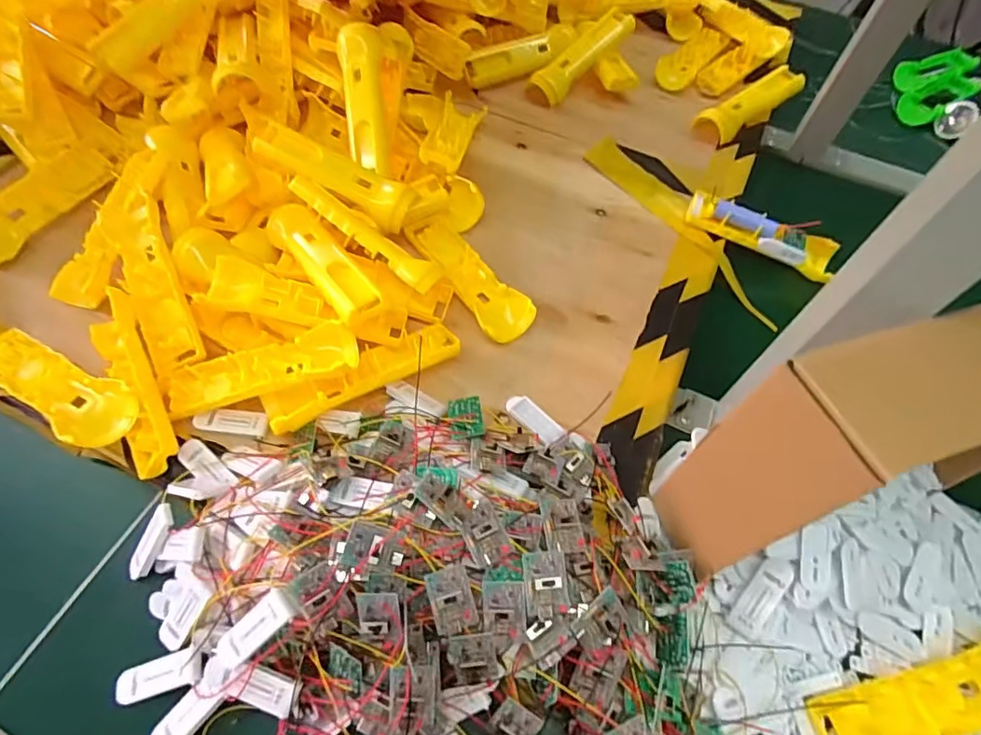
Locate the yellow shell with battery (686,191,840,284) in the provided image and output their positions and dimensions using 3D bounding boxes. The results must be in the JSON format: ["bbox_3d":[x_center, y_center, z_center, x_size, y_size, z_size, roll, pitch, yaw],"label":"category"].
[{"bbox_3d":[0.284,-0.141,0.550,0.154,0.030,0.040,26,61,11],"label":"yellow shell with battery"}]

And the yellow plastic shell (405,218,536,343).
[{"bbox_3d":[-0.021,-0.090,0.503,0.048,0.022,0.158,-29,65,-19],"label":"yellow plastic shell"}]

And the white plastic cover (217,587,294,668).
[{"bbox_3d":[-0.143,0.159,0.317,0.056,0.006,0.020,-44,69,5],"label":"white plastic cover"}]

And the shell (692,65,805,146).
[{"bbox_3d":[0.330,-0.333,0.659,0.150,0.033,0.054,-33,67,-21],"label":"shell"}]

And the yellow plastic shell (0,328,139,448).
[{"bbox_3d":[-0.340,0.009,0.404,0.152,0.026,0.050,30,62,13],"label":"yellow plastic shell"}]

